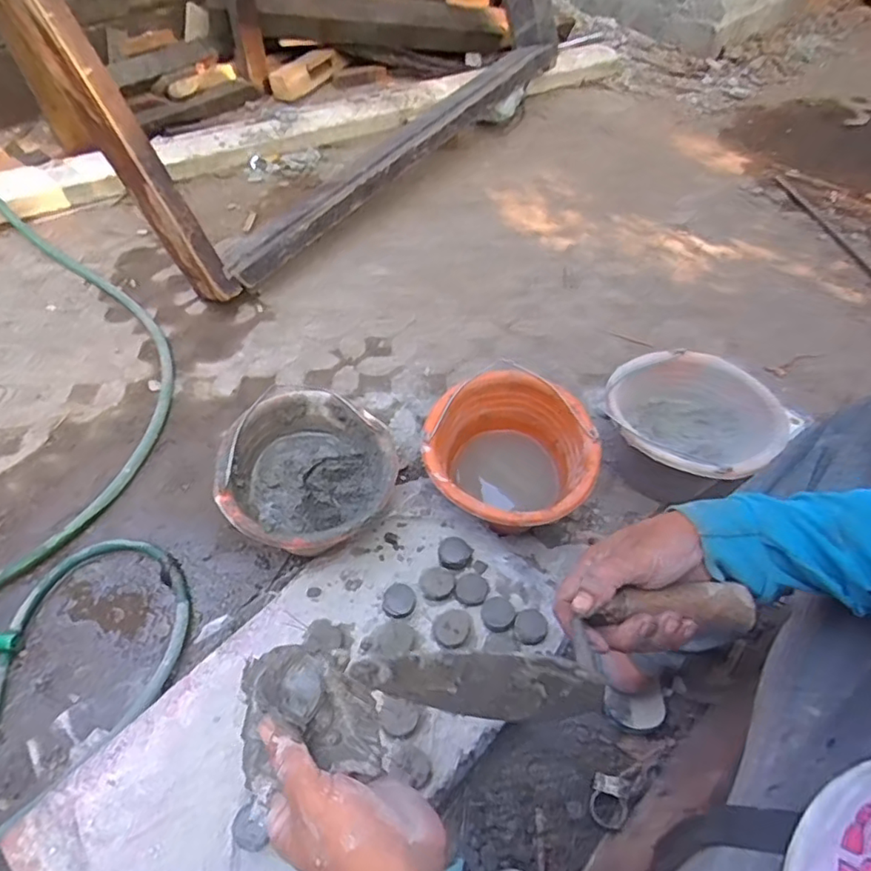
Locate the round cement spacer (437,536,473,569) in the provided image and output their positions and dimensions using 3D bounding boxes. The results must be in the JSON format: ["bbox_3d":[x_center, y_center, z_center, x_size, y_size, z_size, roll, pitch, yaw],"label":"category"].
[{"bbox_3d":[0.027,0.169,0.834,0.045,0.014,0.048,0,53,-1],"label":"round cement spacer"}]

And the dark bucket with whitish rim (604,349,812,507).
[{"bbox_3d":[0.423,-0.015,0.966,0.306,0.161,0.235,-32,61,-24],"label":"dark bucket with whitish rim"}]

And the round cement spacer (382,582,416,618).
[{"bbox_3d":[-0.050,0.223,0.784,0.043,0.014,0.042,0,53,-1],"label":"round cement spacer"}]

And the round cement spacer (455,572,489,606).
[{"bbox_3d":[0.050,0.213,0.803,0.043,0.011,0.048,23,55,16],"label":"round cement spacer"}]

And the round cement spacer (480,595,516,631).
[{"bbox_3d":[0.084,0.240,0.781,0.044,0.013,0.046,0,53,-1],"label":"round cement spacer"}]

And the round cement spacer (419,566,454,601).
[{"bbox_3d":[0.001,0.205,0.804,0.047,0.014,0.047,0,53,-1],"label":"round cement spacer"}]

